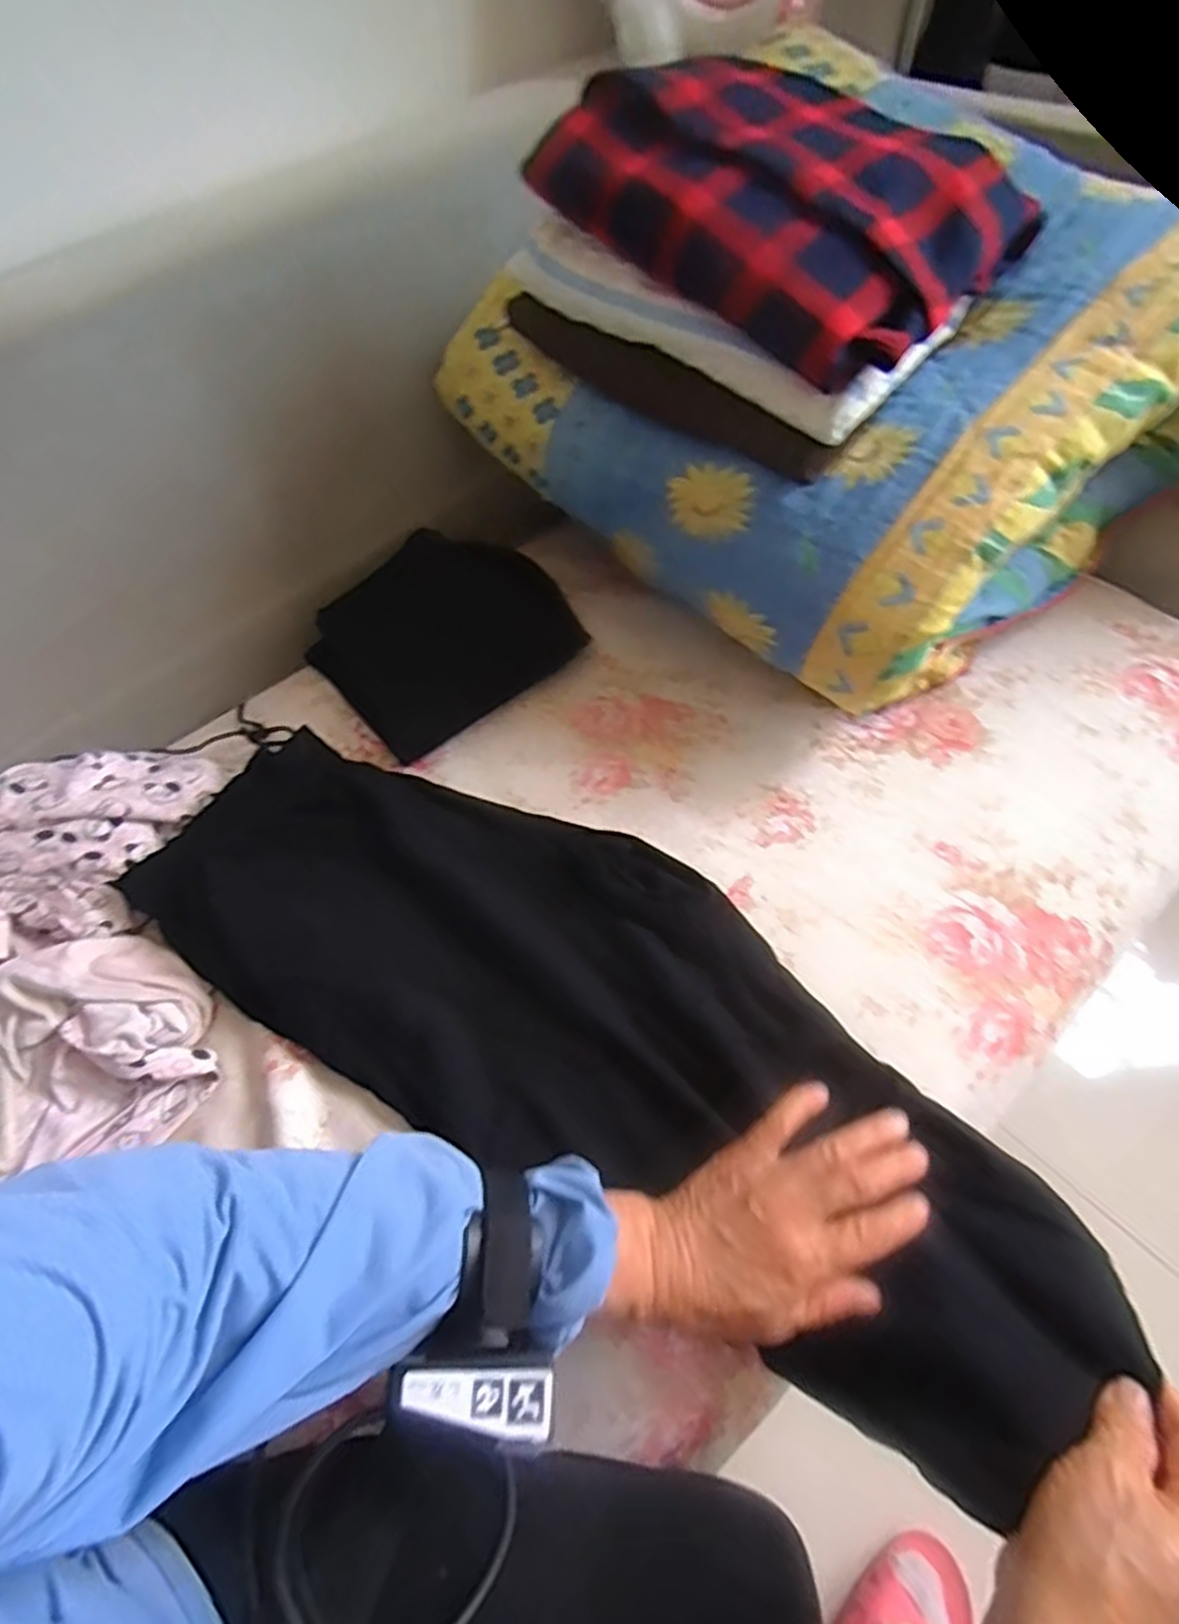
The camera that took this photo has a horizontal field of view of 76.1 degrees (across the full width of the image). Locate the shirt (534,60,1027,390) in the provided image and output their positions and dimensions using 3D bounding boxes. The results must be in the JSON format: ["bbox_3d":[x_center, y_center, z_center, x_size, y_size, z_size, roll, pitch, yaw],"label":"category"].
[{"bbox_3d":[0.119,-0.414,0.506,0.299,0.102,0.193,34,66,25],"label":"shirt"}]

